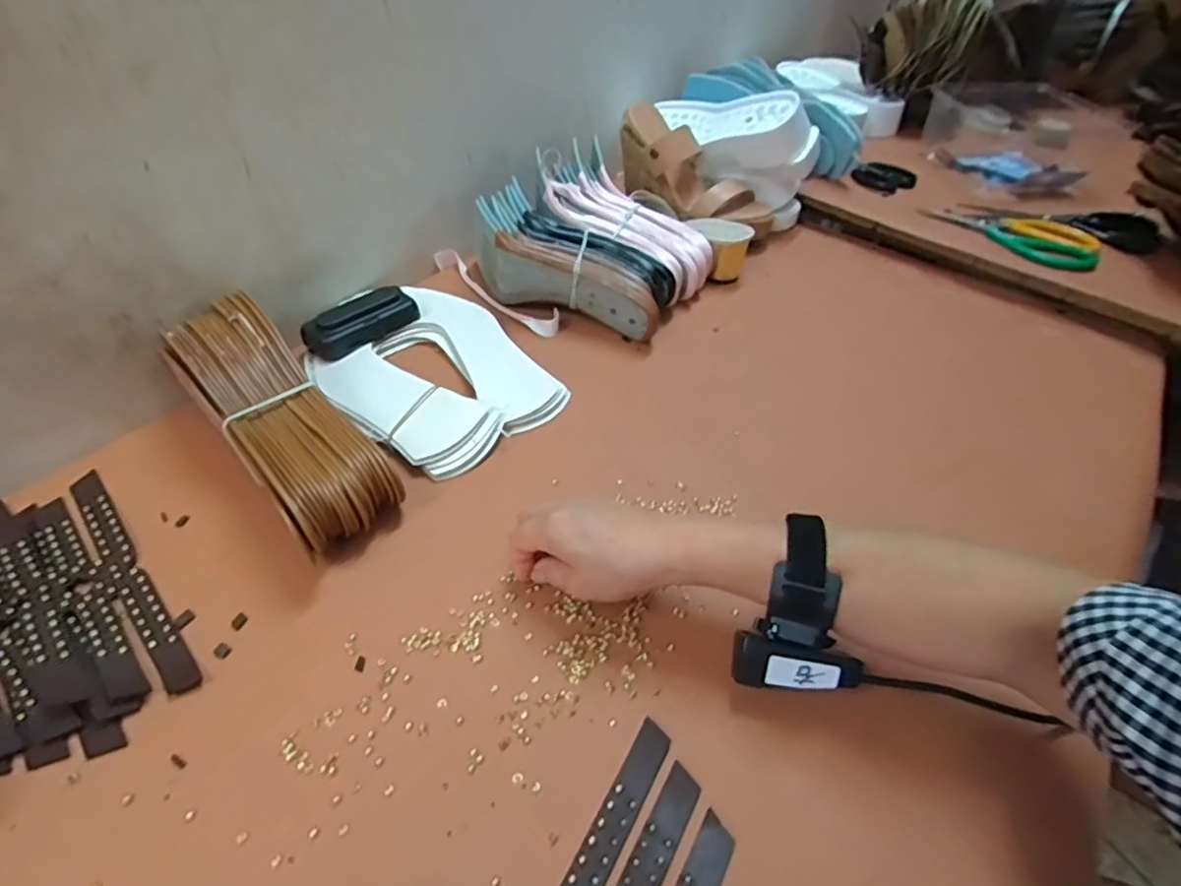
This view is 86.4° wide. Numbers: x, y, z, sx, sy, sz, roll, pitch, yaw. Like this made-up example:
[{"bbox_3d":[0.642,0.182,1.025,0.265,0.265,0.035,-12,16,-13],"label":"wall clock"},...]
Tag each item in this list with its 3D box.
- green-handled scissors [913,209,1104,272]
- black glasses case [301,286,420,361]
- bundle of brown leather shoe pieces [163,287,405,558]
[{"bbox_3d":[0.511,-0.256,0.759,0.105,0.022,0.186,-29,53,-27],"label":"green-handled scissors"},{"bbox_3d":[-0.220,-0.119,0.609,0.107,0.029,0.044,-32,54,-29],"label":"black glasses case"},{"bbox_3d":[-0.243,-0.014,0.485,0.084,0.087,0.232,-34,56,-31],"label":"bundle of brown leather shoe pieces"}]

